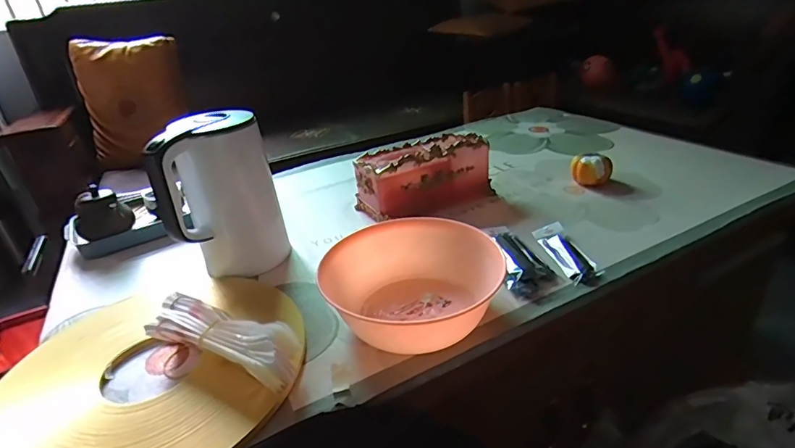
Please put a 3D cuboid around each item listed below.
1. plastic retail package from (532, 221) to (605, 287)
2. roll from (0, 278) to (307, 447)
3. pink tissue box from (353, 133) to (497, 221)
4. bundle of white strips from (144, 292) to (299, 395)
[{"bbox_3d":[0.269,0.042,0.729,0.052,0.022,0.164,-10,28,-7],"label":"plastic retail package"},{"bbox_3d":[-0.310,0.175,0.573,0.363,0.025,0.370,-5,26,2],"label":"roll"},{"bbox_3d":[0.049,-0.104,0.939,0.258,0.124,0.139,-18,30,-21],"label":"pink tissue box"},{"bbox_3d":[-0.221,0.138,0.557,0.216,0.051,0.067,9,31,26],"label":"bundle of white strips"}]

